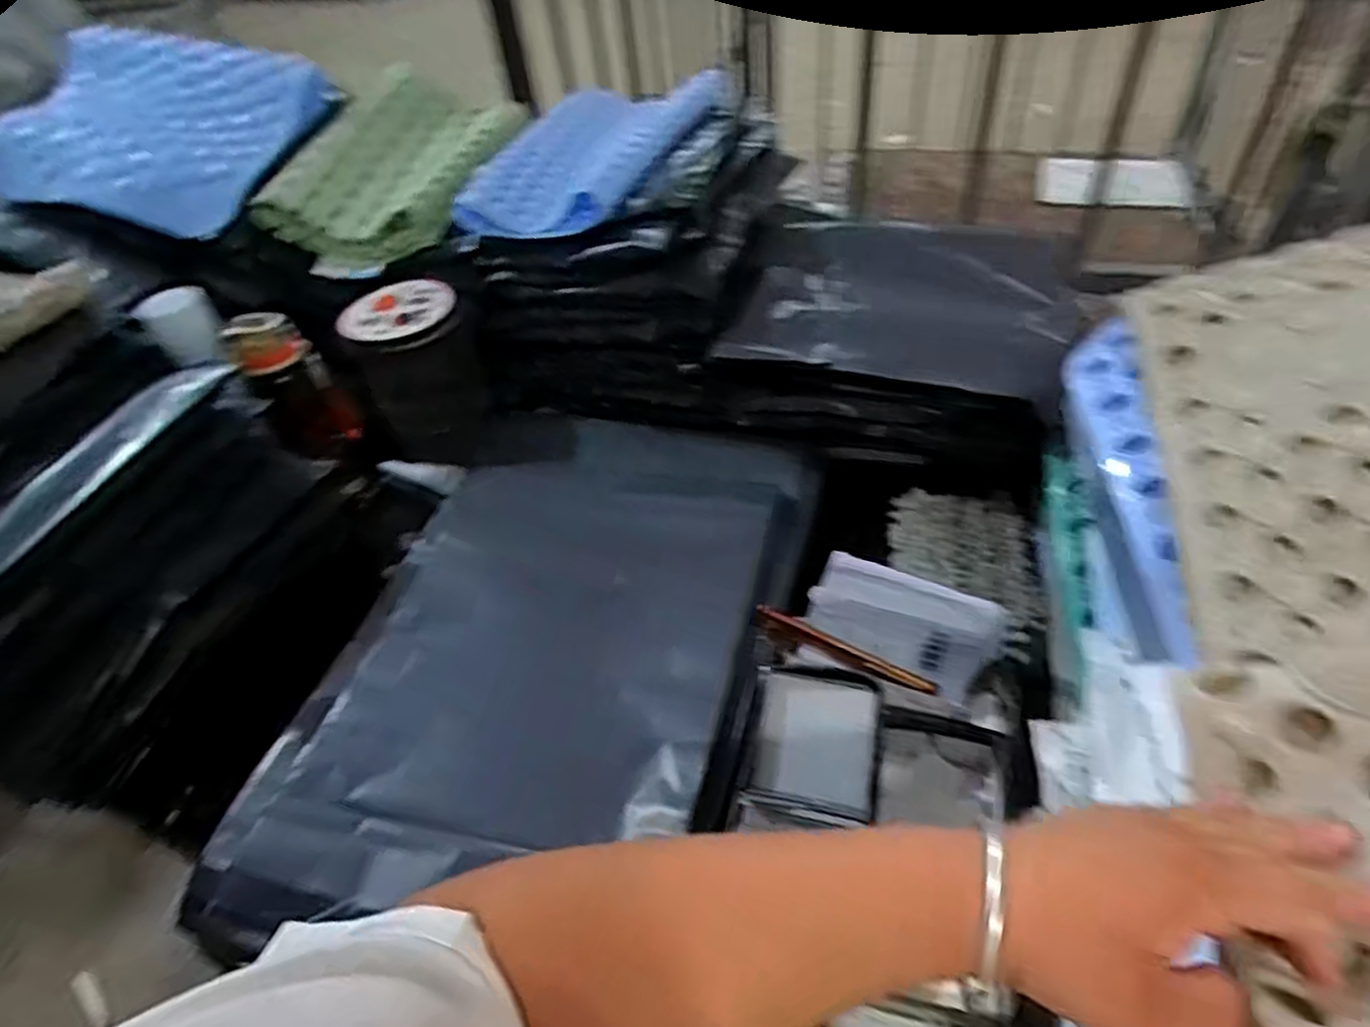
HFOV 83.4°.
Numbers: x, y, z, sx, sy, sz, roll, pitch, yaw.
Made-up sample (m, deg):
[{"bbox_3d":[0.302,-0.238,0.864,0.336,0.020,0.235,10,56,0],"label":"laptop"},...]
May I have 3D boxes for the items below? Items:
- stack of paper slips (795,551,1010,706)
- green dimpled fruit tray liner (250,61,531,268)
[{"bbox_3d":[0.193,0.109,0.703,0.159,0.110,0.021,18,14,7],"label":"stack of paper slips"},{"bbox_3d":[-0.415,-0.516,1.117,0.268,0.110,0.402,1,46,8],"label":"green dimpled fruit tray liner"}]

